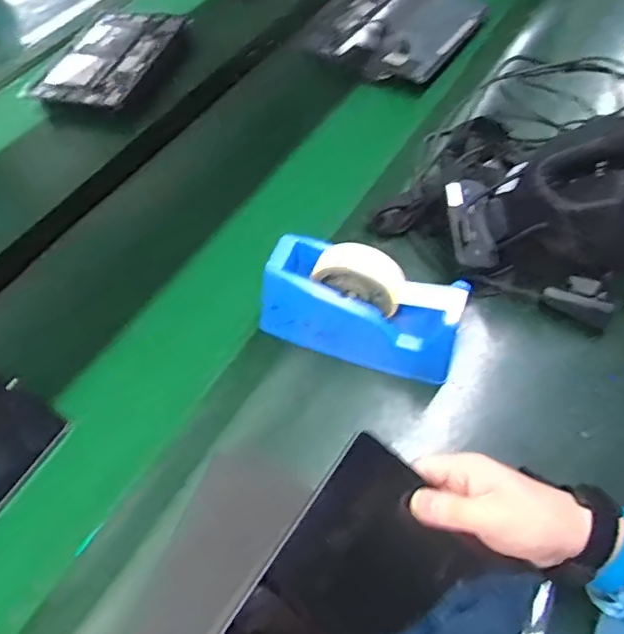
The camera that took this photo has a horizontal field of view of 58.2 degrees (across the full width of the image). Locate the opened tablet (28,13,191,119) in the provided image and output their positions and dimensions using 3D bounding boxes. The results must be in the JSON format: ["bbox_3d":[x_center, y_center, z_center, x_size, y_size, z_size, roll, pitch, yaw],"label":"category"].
[{"bbox_3d":[-0.325,-0.419,0.921,0.186,0.031,0.256,12,57,11],"label":"opened tablet"}]

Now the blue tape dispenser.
[{"bbox_3d":[0.049,-0.010,0.553,0.195,0.103,0.074,16,58,14],"label":"blue tape dispenser"}]

